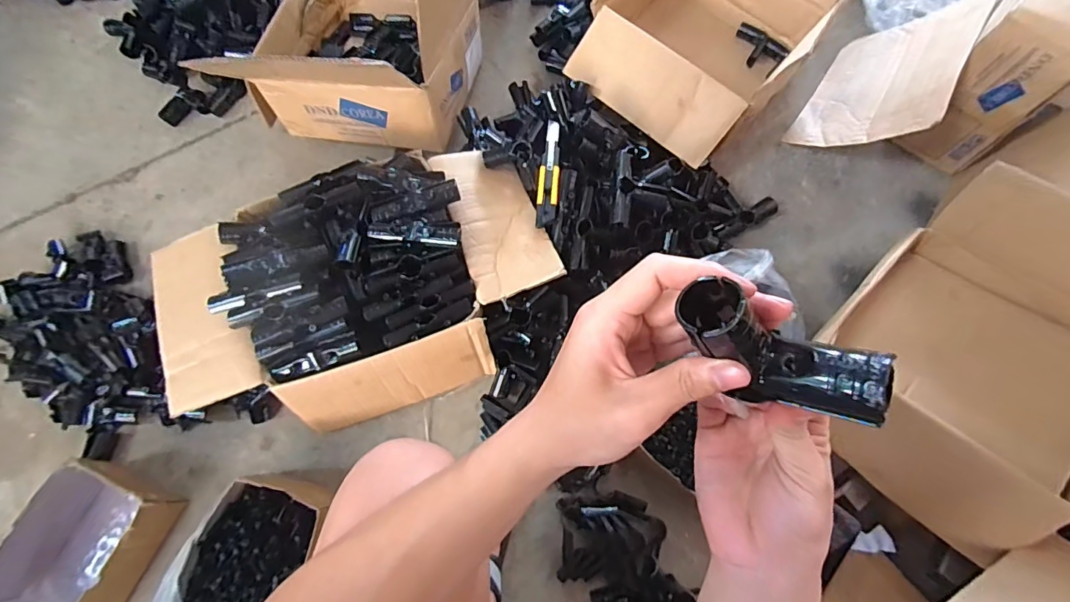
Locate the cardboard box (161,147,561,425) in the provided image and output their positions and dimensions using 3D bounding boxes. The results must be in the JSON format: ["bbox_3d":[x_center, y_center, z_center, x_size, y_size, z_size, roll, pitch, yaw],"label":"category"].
[{"bbox_3d":[-0.258,-0.020,0.742,0.565,0.174,0.351,-19,73,-6],"label":"cardboard box"}]

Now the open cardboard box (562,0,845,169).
[{"bbox_3d":[0.301,-0.537,0.911,0.405,0.276,0.482,43,77,12],"label":"open cardboard box"}]

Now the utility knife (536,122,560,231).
[{"bbox_3d":[0.024,-0.207,0.773,0.032,0.020,0.197,4,72,1],"label":"utility knife"}]

